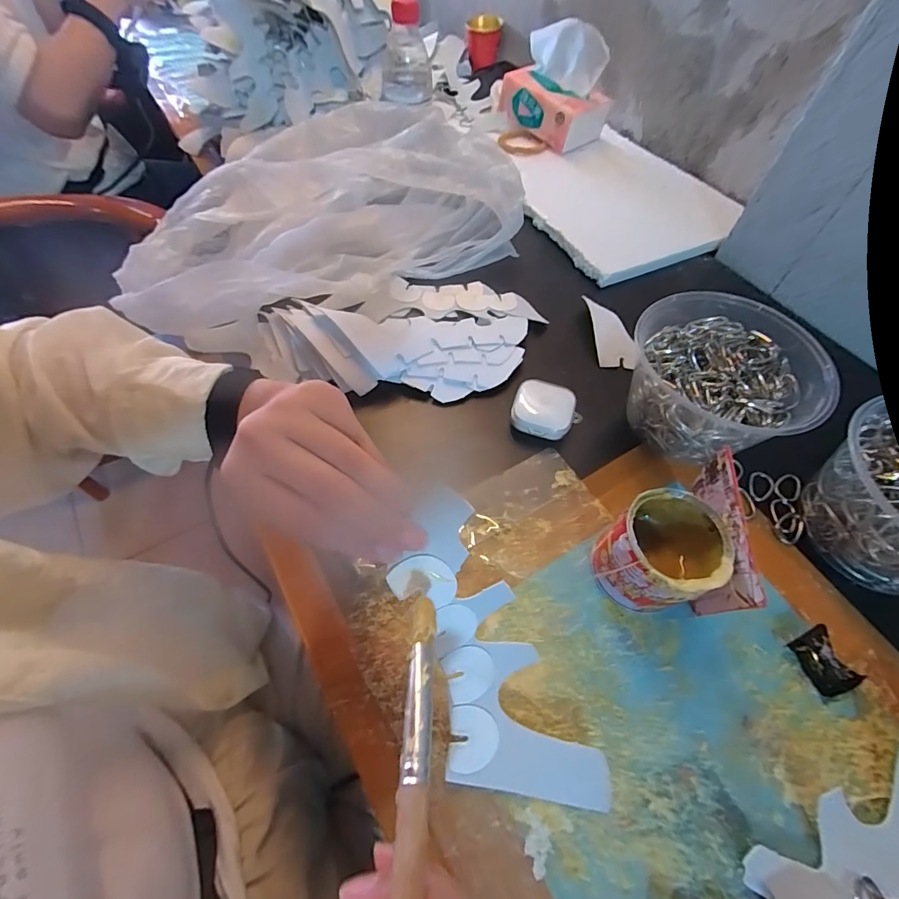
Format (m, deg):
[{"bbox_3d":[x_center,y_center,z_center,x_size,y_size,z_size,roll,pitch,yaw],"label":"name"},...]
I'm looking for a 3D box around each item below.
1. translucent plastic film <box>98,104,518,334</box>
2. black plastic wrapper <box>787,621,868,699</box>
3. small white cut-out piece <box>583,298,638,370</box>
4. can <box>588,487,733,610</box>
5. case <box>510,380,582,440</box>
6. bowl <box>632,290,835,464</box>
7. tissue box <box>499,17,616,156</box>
[{"bbox_3d":[-0.146,-0.263,0.473,0.407,0.086,0.261,-28,63,-19],"label":"translucent plastic film"},{"bbox_3d":[0.250,0.141,0.286,0.026,0.017,0.036,-19,61,-14],"label":"black plastic wrapper"},{"bbox_3d":[0.170,-0.124,0.456,0.037,0.011,0.095,1,58,-2],"label":"small white cut-out piece"},{"bbox_3d":[0.139,0.072,0.294,0.063,0.073,0.066,1,58,-2],"label":"can"},{"bbox_3d":[0.087,-0.034,0.388,0.058,0.023,0.050,16,59,7],"label":"case"},{"bbox_3d":[0.221,-0.061,0.365,0.133,0.090,0.127,1,58,-2],"label":"bowl"},{"bbox_3d":[0.150,-0.519,0.616,0.140,0.120,0.087,37,63,19],"label":"tissue box"}]

